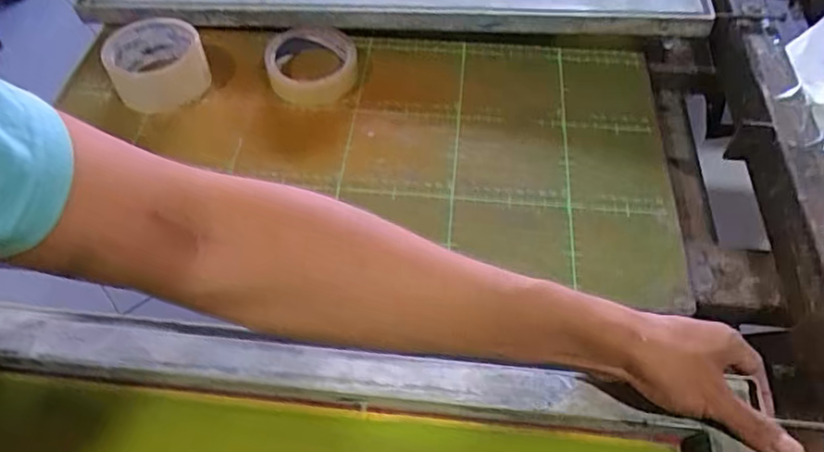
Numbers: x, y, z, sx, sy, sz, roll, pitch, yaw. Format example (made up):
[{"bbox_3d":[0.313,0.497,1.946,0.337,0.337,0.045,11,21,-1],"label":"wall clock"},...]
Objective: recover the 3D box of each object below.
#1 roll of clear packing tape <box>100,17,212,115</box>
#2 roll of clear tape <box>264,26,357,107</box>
[{"bbox_3d":[-0.249,-0.156,0.607,0.088,0.057,0.086,0,54,0],"label":"roll of clear packing tape"},{"bbox_3d":[-0.102,-0.160,0.612,0.091,0.027,0.097,0,54,0],"label":"roll of clear tape"}]

